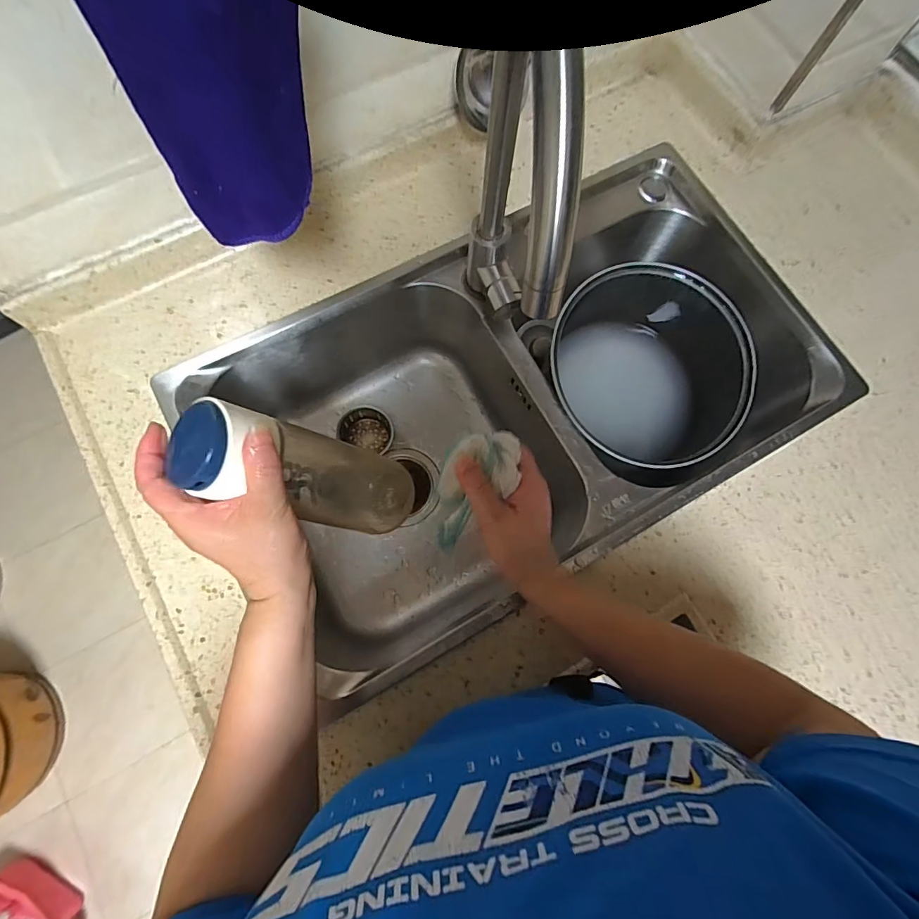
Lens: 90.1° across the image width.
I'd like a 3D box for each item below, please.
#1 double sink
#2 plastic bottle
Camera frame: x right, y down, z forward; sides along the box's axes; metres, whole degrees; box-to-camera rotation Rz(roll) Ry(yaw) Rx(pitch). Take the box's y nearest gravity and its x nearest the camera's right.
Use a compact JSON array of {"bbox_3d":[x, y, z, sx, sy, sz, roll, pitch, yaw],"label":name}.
[{"bbox_3d":[0.066,-0.075,0.594,0.692,0.209,0.414,-28,79,-9],"label":"double sink"},{"bbox_3d":[-0.119,0.005,0.367,0.074,0.197,0.068,-5,76,20],"label":"plastic bottle"}]

